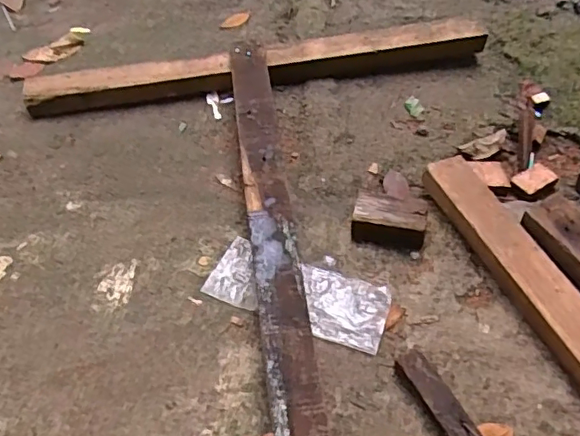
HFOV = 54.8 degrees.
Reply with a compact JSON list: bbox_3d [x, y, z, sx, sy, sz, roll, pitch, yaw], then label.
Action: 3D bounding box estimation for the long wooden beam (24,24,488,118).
[{"bbox_3d":[-0.061,-0.263,0.979,0.778,0.056,0.075,-8,51,-1],"label":"long wooden beam"}]

